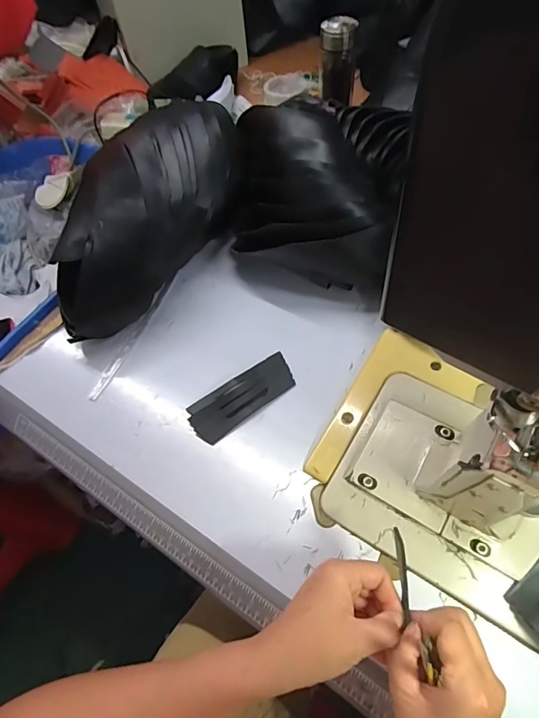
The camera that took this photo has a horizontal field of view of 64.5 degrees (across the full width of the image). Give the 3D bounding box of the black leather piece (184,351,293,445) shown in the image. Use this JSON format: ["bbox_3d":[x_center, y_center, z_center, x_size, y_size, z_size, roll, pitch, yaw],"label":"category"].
[{"bbox_3d":[-0.030,0.045,0.505,0.134,0.011,0.055,-33,60,-15],"label":"black leather piece"}]

